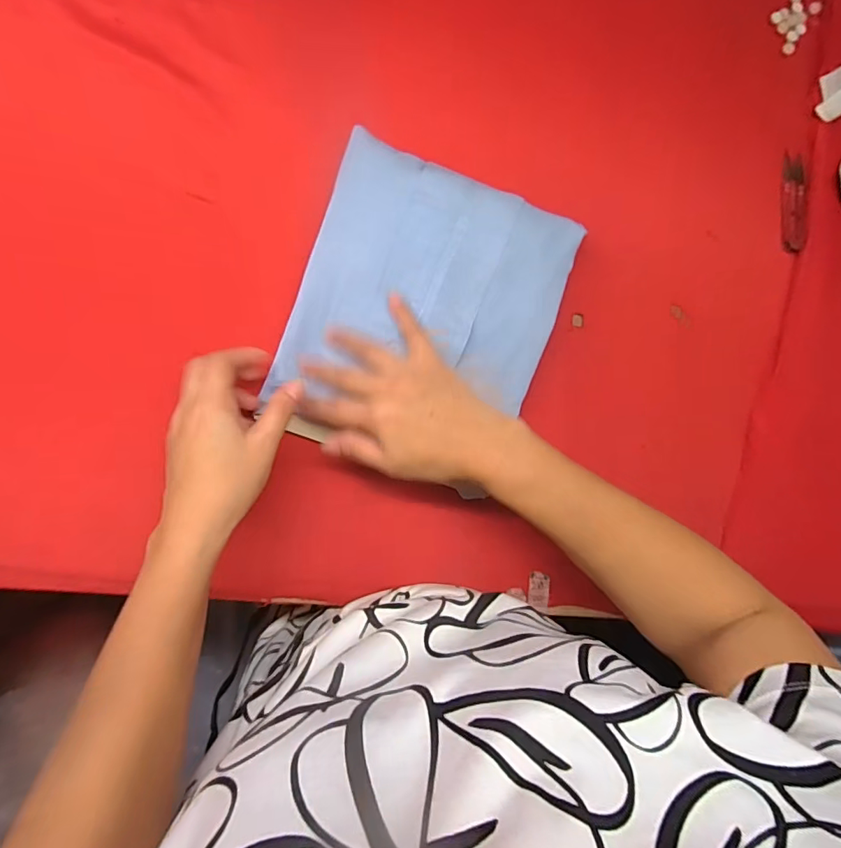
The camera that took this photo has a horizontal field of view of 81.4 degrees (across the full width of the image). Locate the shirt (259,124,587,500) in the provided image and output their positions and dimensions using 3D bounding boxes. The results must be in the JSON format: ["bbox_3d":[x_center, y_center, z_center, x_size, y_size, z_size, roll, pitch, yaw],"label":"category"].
[{"bbox_3d":[0.009,-0.098,0.390,0.201,0.029,0.214,19,85,-8],"label":"shirt"}]

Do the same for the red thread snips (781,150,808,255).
[{"bbox_3d":[0.368,-0.217,0.481,0.023,0.010,0.100,7,83,-9],"label":"red thread snips"}]

